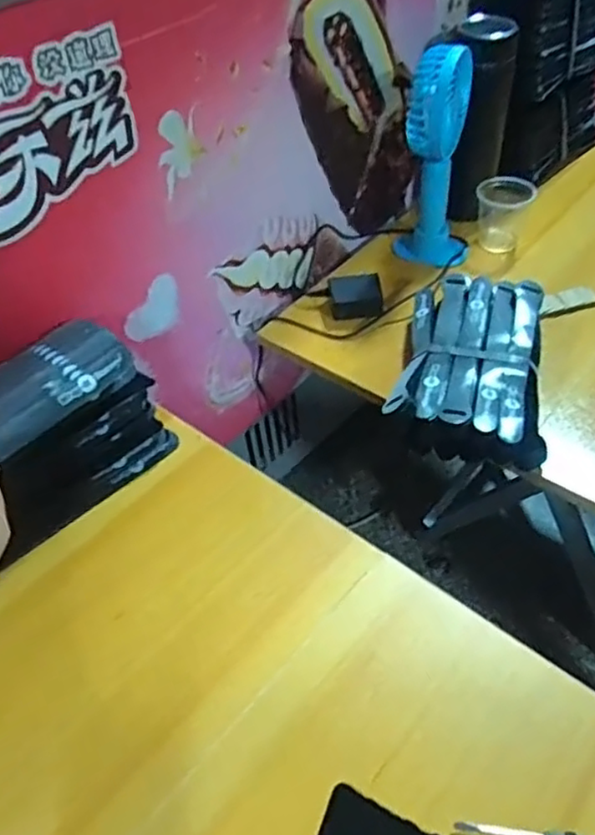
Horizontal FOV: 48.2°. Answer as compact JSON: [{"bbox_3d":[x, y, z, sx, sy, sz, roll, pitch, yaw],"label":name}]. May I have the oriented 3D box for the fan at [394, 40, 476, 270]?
[{"bbox_3d":[0.149,-0.268,0.710,0.081,0.225,0.073,8,48,13],"label":"fan"}]

